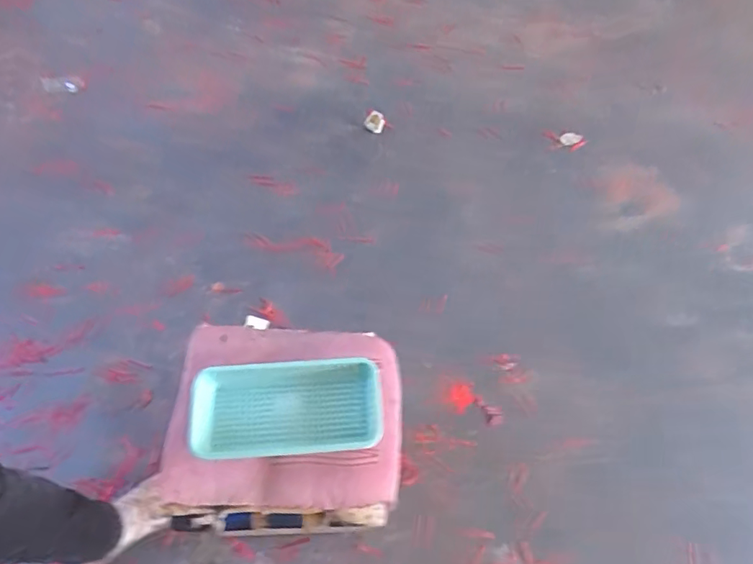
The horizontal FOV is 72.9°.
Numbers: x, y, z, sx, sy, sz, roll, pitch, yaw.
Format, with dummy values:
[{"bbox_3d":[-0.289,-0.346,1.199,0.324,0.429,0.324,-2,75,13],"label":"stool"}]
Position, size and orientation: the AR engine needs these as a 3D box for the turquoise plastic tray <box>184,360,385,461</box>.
[{"bbox_3d":[-0.128,0.185,0.740,0.270,0.052,0.135,-1,65,-3],"label":"turquoise plastic tray"}]

